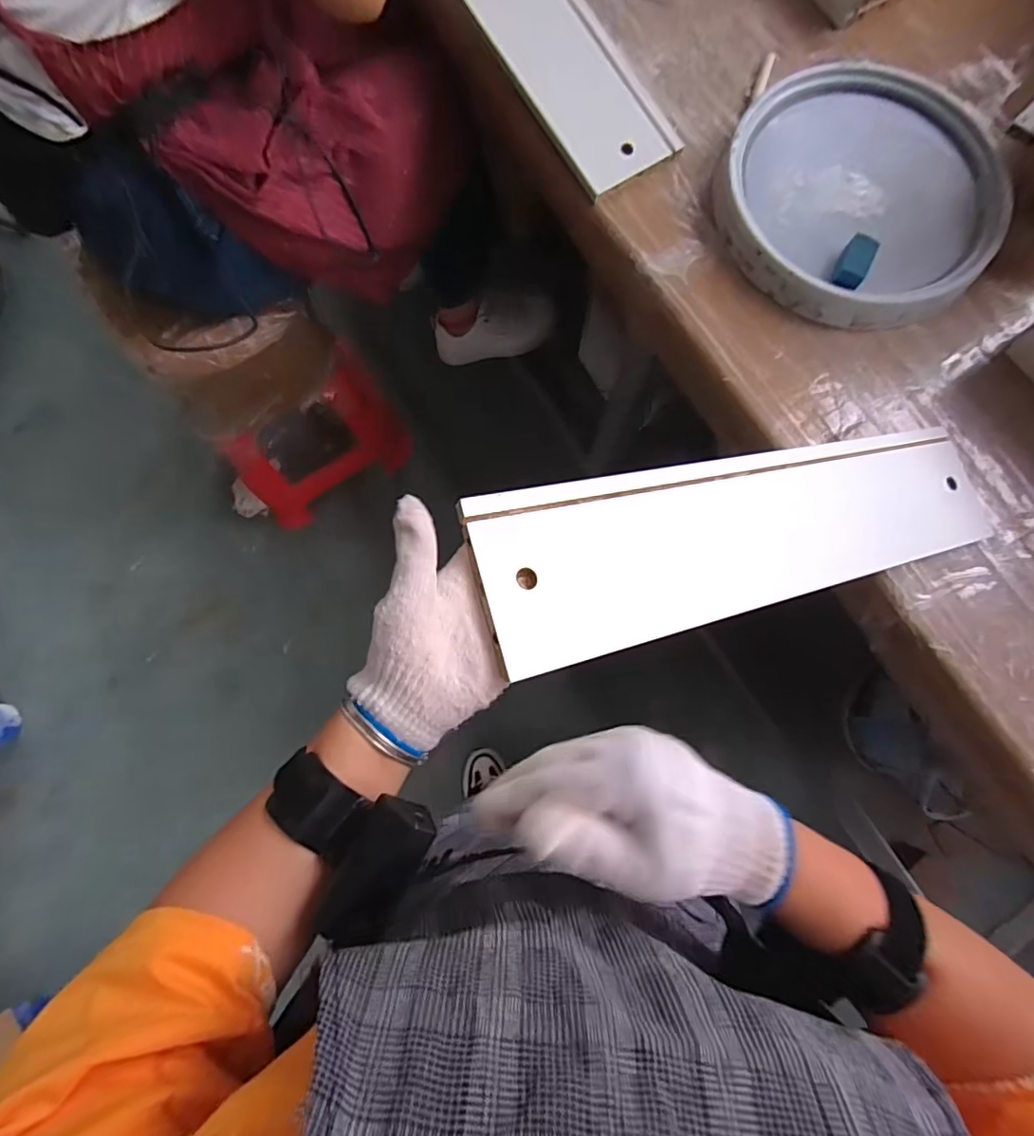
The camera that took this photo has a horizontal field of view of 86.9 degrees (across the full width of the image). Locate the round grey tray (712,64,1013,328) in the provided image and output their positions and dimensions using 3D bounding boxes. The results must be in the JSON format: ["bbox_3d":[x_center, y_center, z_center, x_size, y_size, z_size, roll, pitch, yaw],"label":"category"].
[{"bbox_3d":[0.380,-0.406,0.599,0.301,0.043,0.279,0,79,-1],"label":"round grey tray"}]

